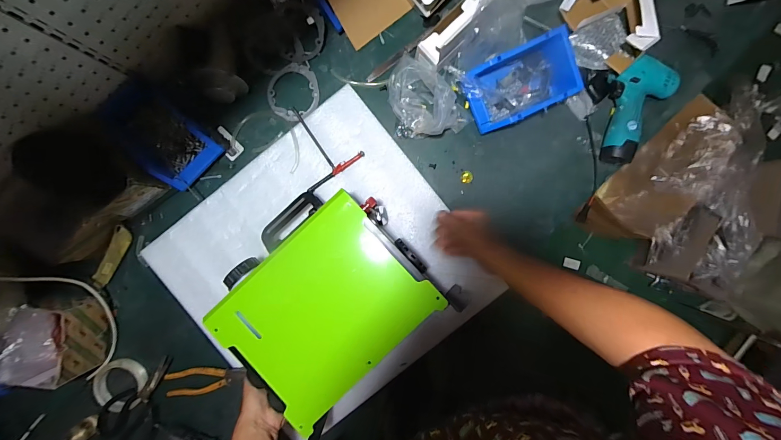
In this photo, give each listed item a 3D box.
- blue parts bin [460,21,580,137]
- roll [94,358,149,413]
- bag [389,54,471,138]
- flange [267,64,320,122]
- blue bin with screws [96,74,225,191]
[{"bbox_3d":[0.231,-0.244,0.619,0.190,0.076,0.116,-24,91,0],"label":"blue parts bin"},{"bbox_3d":[-0.528,0.325,0.669,0.087,0.032,0.097,-21,91,1],"label":"roll"},{"bbox_3d":[0.076,-0.230,0.621,0.156,0.069,0.143,0,91,0],"label":"bag"},{"bbox_3d":[-0.190,-0.249,0.667,0.099,0.012,0.107,0,91,0],"label":"flange"},{"bbox_3d":[-0.423,-0.156,0.628,0.129,0.057,0.193,-44,91,0],"label":"blue bin with screws"}]

